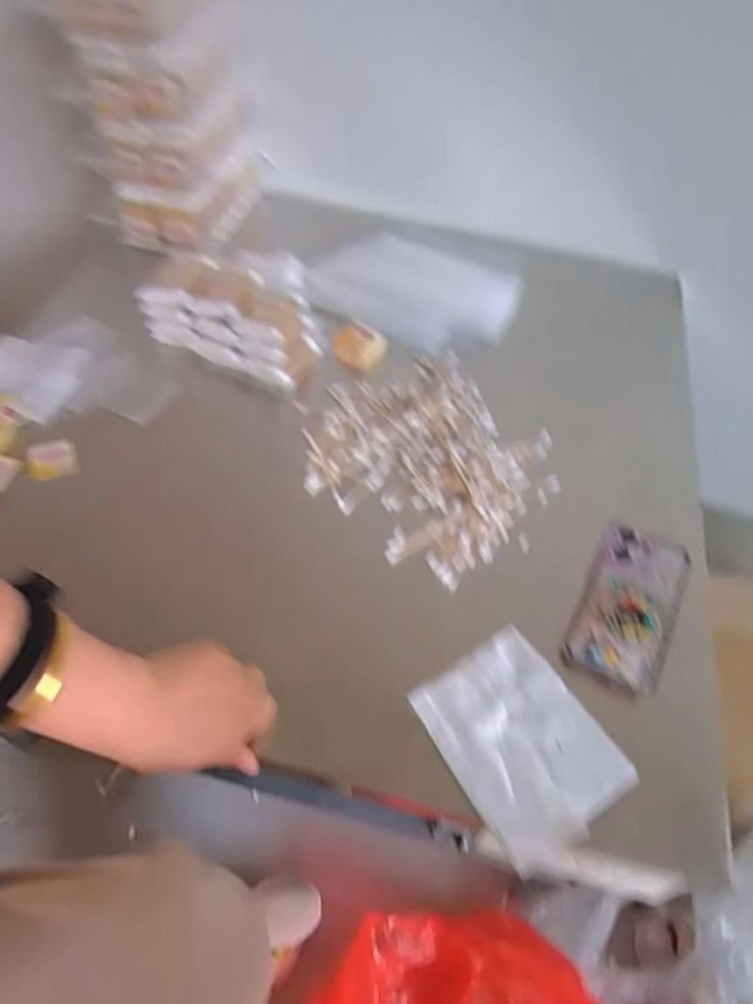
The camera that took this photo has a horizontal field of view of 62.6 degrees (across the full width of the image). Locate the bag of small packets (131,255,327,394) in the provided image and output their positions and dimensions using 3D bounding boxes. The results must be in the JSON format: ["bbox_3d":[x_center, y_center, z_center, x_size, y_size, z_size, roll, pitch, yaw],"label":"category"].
[{"bbox_3d":[-0.162,-0.208,0.707,0.192,0.078,0.090,24,55,13],"label":"bag of small packets"}]

